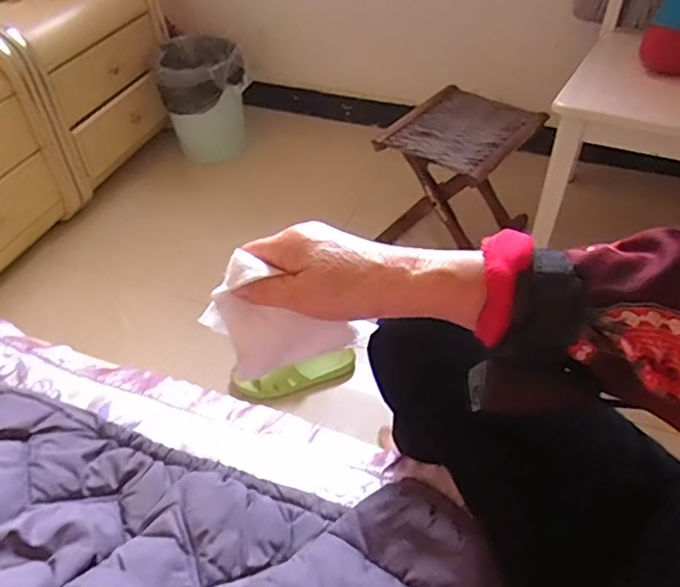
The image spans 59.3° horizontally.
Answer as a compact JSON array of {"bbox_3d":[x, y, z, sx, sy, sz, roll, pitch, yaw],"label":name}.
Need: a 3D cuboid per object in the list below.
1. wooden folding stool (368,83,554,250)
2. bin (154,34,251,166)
[{"bbox_3d":[0.257,-0.253,1.349,0.255,0.285,0.292,29,53,28],"label":"wooden folding stool"},{"bbox_3d":[-0.366,-0.519,1.660,0.229,0.301,0.211,-9,45,-6],"label":"bin"}]

